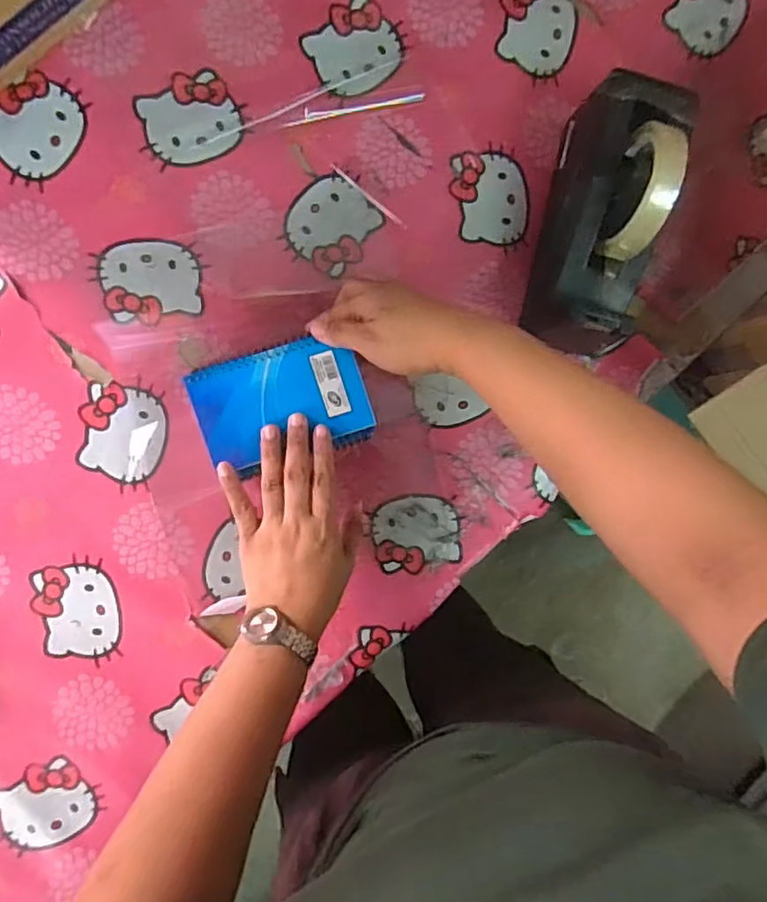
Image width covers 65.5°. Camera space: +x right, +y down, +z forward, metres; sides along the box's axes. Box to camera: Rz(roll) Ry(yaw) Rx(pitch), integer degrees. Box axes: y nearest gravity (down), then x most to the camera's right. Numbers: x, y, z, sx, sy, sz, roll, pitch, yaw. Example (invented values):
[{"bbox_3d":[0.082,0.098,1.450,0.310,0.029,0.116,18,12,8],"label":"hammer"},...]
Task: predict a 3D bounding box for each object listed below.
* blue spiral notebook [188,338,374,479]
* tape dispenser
[{"bbox_3d":[-0.079,-0.037,0.471,0.131,0.006,0.090,-18,96,-6],"label":"blue spiral notebook"},{"bbox_3d":[0.185,-0.189,0.487,0.080,0.125,0.202,8,92,-8],"label":"tape dispenser"}]

